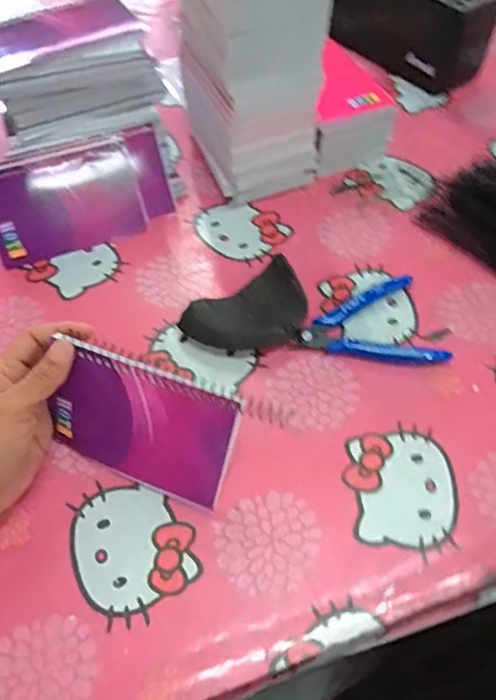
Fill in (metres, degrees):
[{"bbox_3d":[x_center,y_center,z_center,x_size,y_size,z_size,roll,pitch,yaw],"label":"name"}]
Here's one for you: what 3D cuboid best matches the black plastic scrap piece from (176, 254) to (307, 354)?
[{"bbox_3d":[0.003,-0.027,0.434,0.100,0.018,0.063,-27,59,-17],"label":"black plastic scrap piece"}]

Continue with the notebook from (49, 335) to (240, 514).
[{"bbox_3d":[-0.068,0.048,0.355,0.122,0.088,0.014,20,27,10],"label":"notebook"}]

